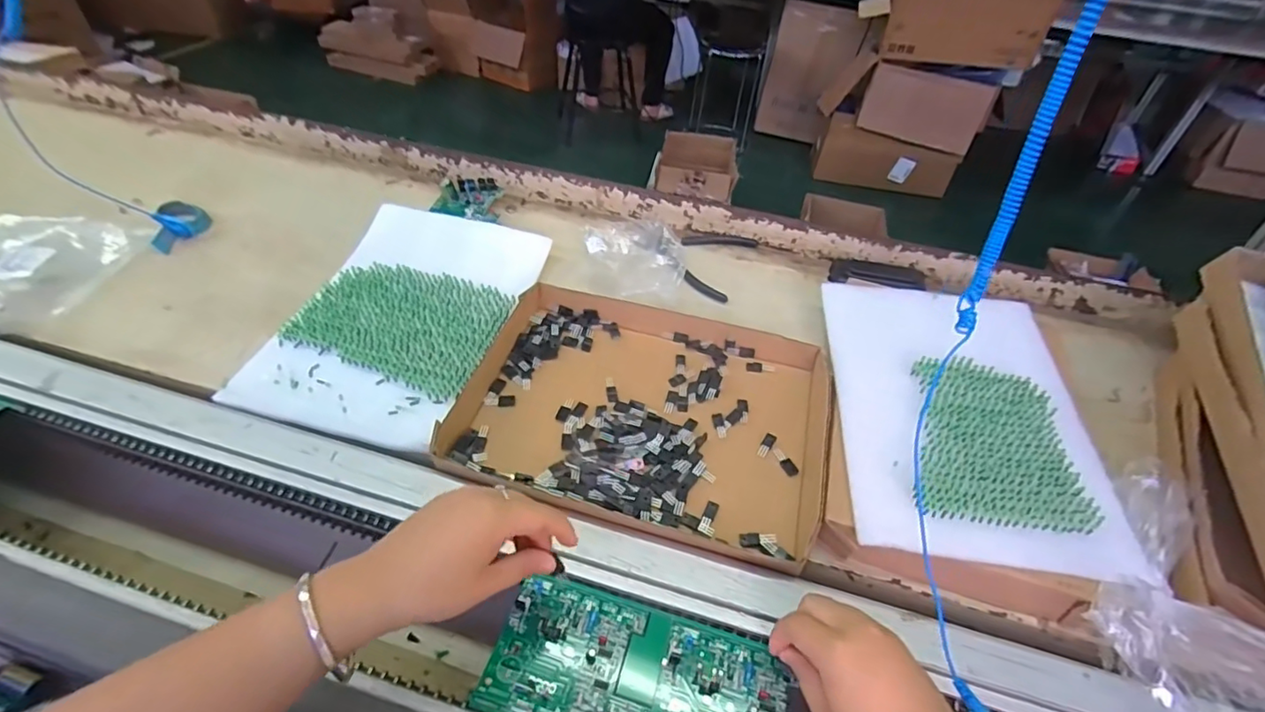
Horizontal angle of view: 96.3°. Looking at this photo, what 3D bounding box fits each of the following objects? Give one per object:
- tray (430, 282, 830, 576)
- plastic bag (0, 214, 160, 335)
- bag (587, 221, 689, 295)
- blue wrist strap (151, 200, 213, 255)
[{"bbox_3d":[0.013,0.042,0.521,0.319,0.028,0.239,14,43,8],"label":"tray"},{"bbox_3d":[-0.659,-0.103,0.598,0.191,0.030,0.184,6,43,-2],"label":"plastic bag"},{"bbox_3d":[0.004,-0.112,0.647,0.111,0.052,0.100,2,43,-5],"label":"bag"},{"bbox_3d":[-0.533,-0.154,0.670,0.048,0.027,0.069,-6,45,-14],"label":"blue wrist strap"}]

